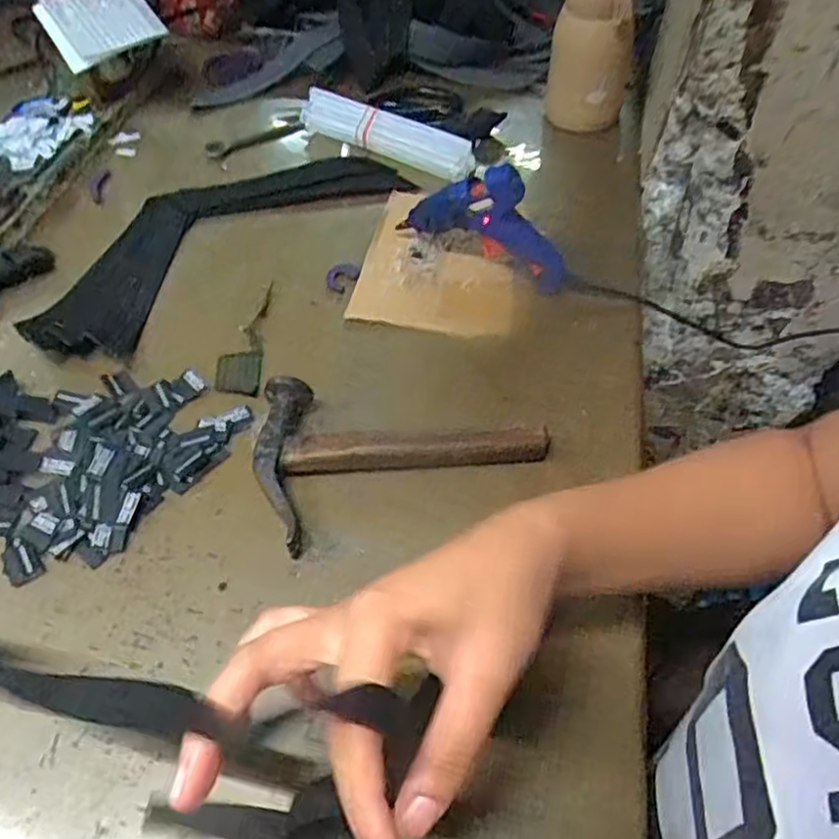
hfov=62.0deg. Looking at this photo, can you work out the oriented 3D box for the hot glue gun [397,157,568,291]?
[{"bbox_3d":[0.051,-0.150,0.539,0.131,0.098,0.023,16,52,11],"label":"hot glue gun"}]

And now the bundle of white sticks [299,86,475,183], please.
[{"bbox_3d":[-0.030,-0.278,0.680,0.190,0.033,0.045,26,55,18],"label":"bundle of white sticks"}]

